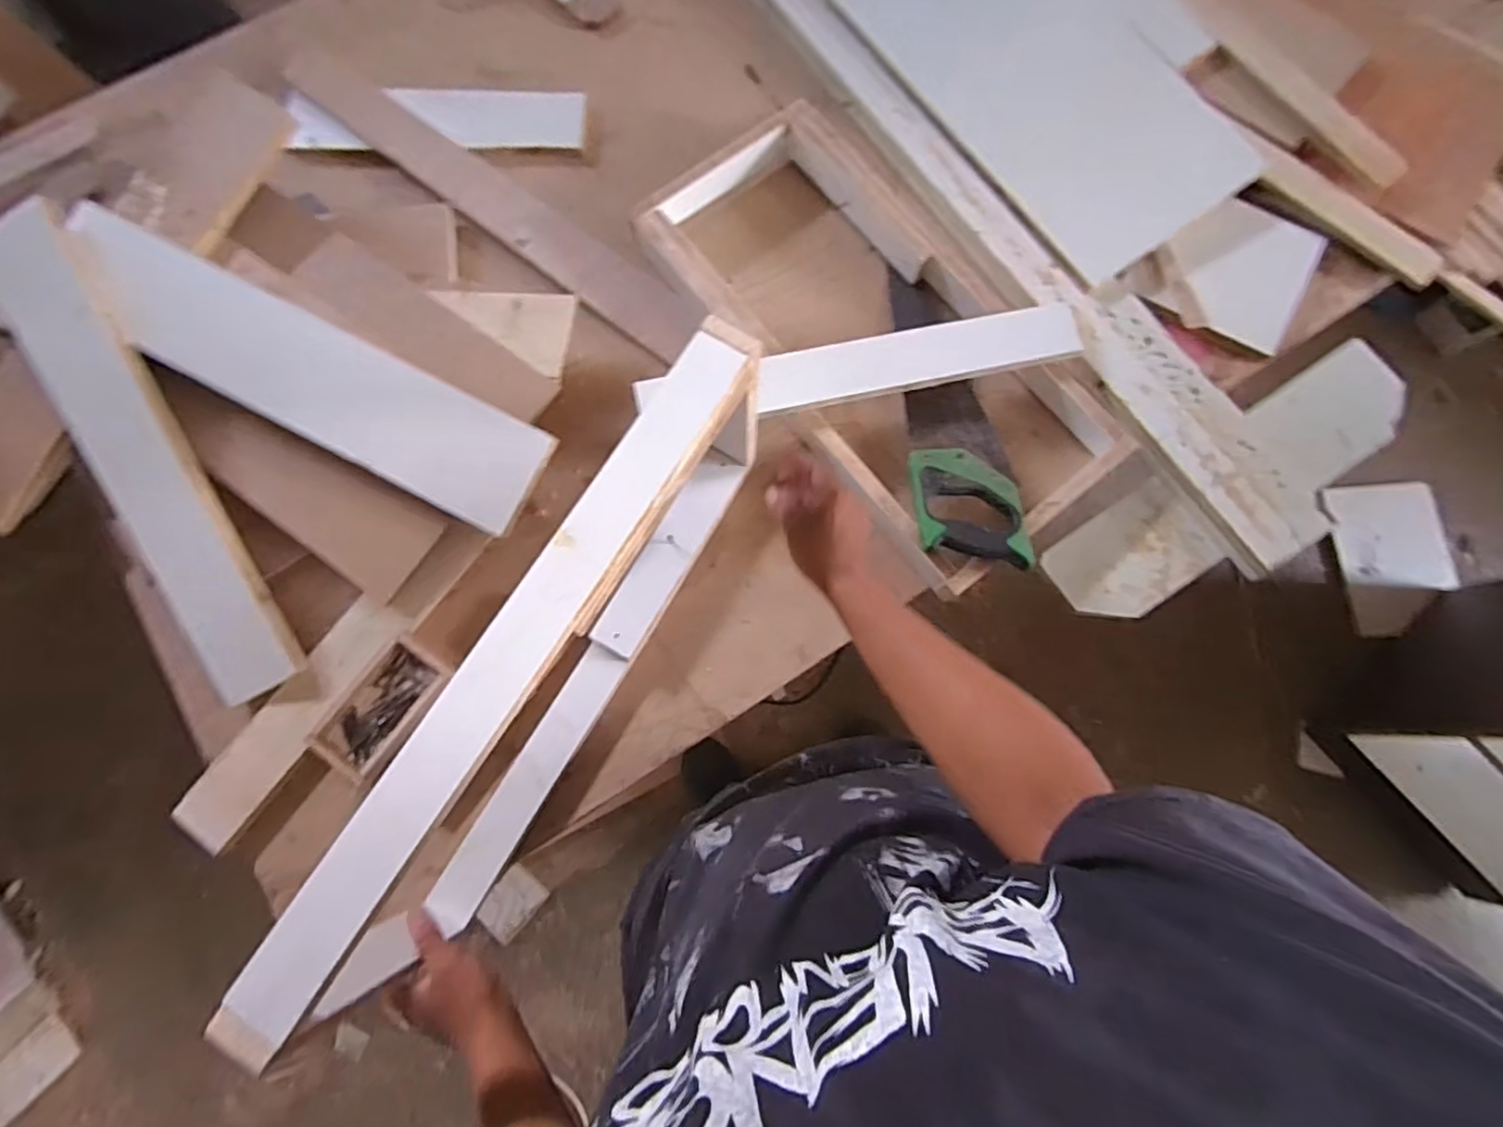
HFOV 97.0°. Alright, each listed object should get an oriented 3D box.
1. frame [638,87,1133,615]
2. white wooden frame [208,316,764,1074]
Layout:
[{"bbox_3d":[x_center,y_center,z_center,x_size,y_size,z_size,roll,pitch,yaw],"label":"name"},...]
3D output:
[{"bbox_3d":[0.155,-0.288,0.824,0.318,0.062,0.622,-37,79,-8],"label":"frame"},{"bbox_3d":[-0.165,0.083,0.599,0.054,0.269,0.578,31,81,8],"label":"white wooden frame"}]

